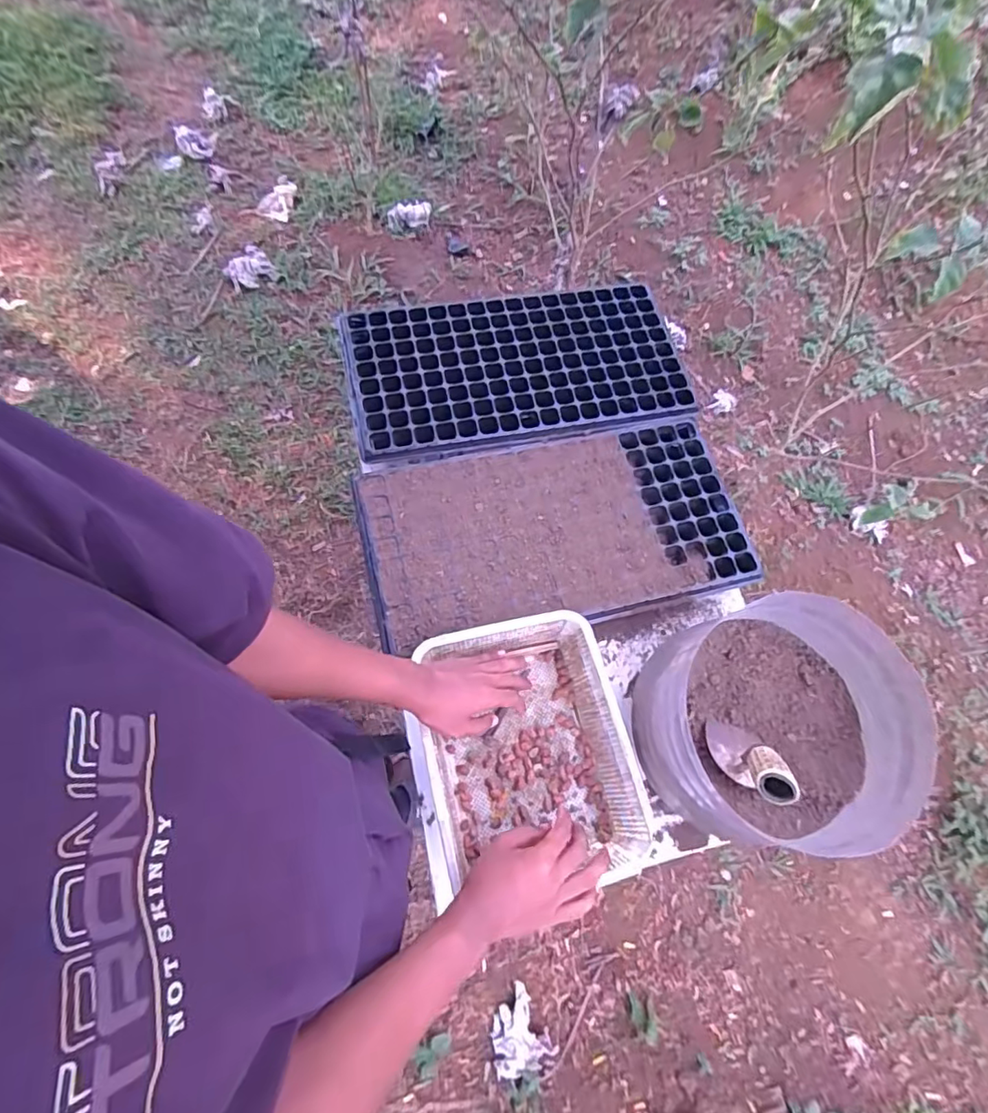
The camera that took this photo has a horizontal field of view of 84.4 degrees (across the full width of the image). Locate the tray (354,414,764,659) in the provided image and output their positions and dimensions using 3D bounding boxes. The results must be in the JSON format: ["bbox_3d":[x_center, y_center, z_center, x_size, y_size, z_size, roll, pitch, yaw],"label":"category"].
[{"bbox_3d":[0.089,-0.044,0.755,0.519,0.032,0.270,-12,70,-8],"label":"tray"}]

